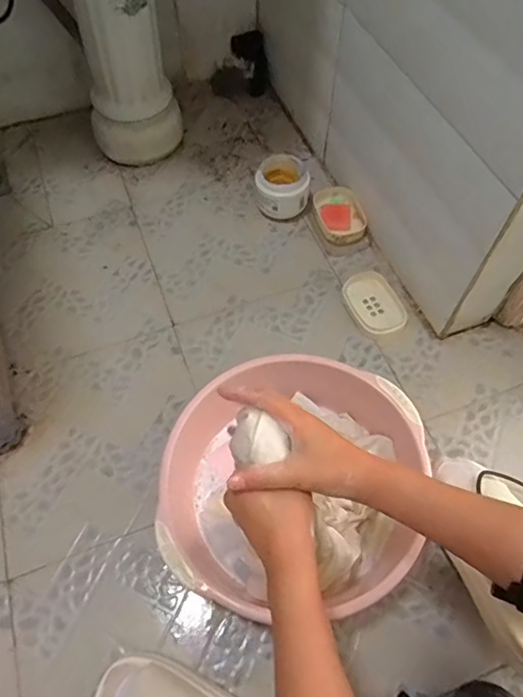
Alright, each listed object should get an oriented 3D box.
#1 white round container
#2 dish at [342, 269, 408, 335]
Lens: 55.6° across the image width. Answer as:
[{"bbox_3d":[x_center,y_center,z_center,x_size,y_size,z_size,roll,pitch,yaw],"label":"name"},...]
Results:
[{"bbox_3d":[0.041,-0.303,0.954,0.096,0.091,0.088,0,58,0],"label":"white round container"},{"bbox_3d":[0.195,-0.079,0.855,0.084,0.021,0.125,-27,62,-16],"label":"dish"}]

